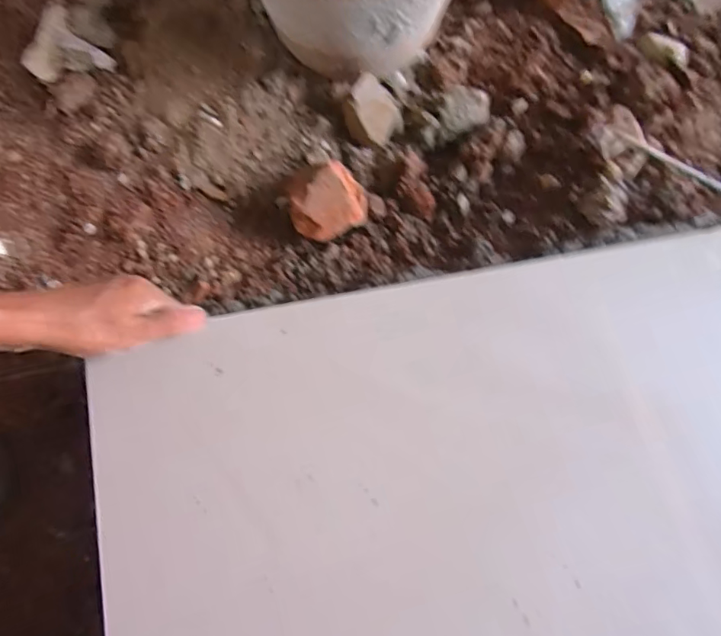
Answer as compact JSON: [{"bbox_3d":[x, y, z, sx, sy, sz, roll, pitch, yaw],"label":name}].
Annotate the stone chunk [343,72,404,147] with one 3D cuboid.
[{"bbox_3d":[0.015,-0.229,0.559,0.064,0.041,0.059,0,73,1],"label":"stone chunk"}]

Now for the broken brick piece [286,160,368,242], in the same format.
[{"bbox_3d":[-0.036,-0.128,0.539,0.083,0.045,0.083,-11,75,-3],"label":"broken brick piece"}]

